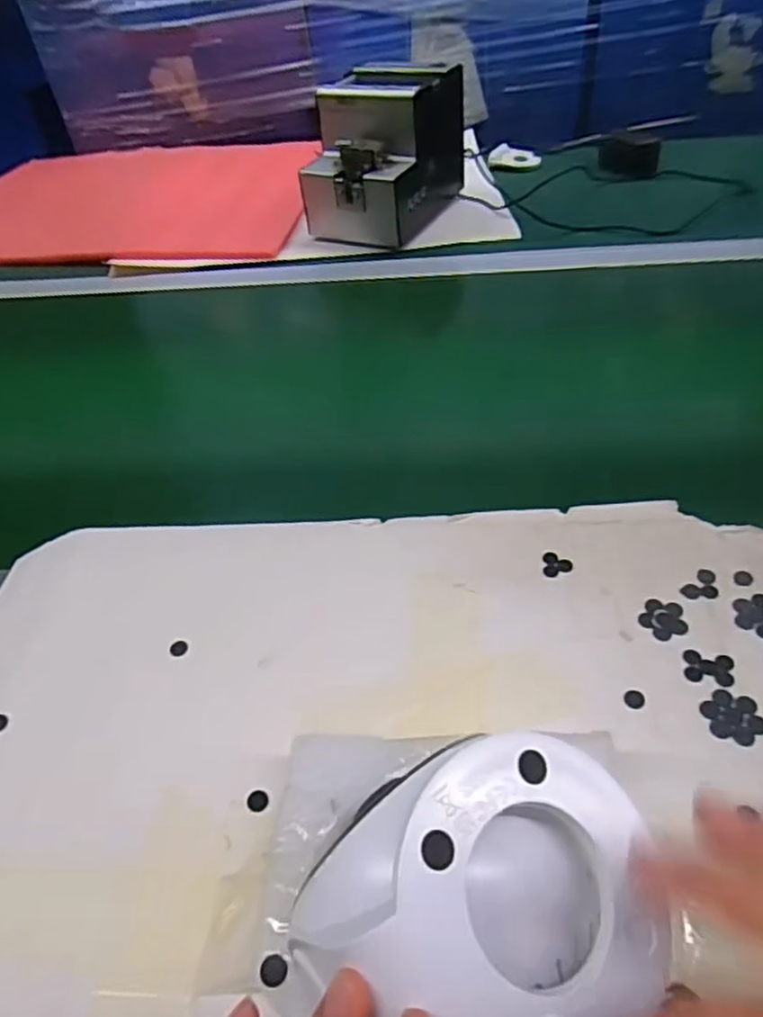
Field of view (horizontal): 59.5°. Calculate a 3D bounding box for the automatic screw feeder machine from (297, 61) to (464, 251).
[{"bbox_3d":[0.004,-0.419,0.790,0.128,0.145,0.184,17,49,22],"label":"automatic screw feeder machine"}]

